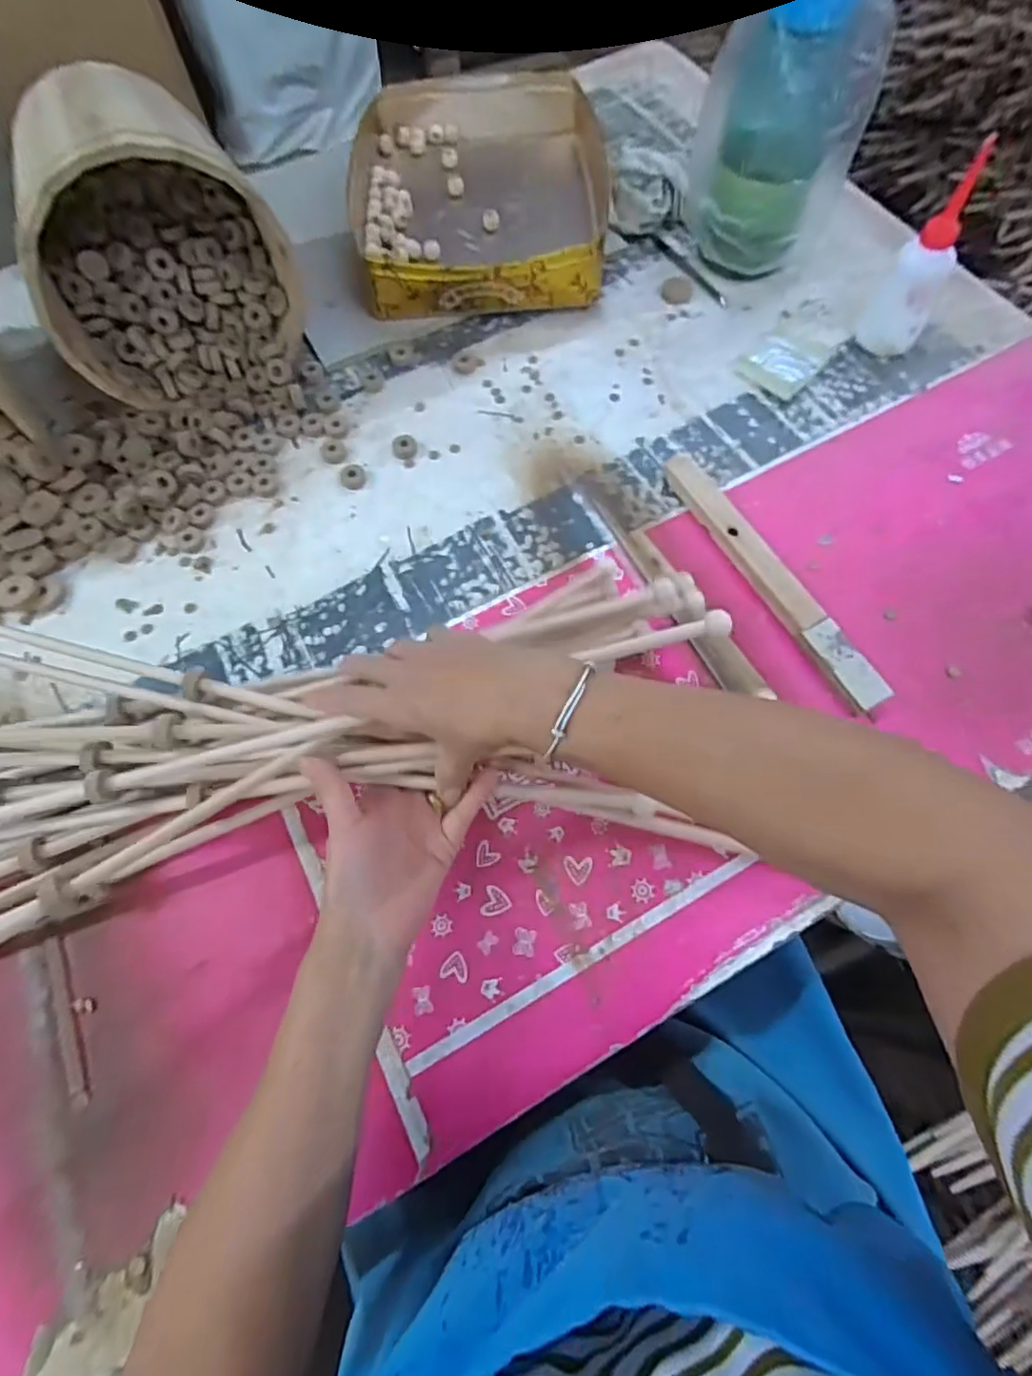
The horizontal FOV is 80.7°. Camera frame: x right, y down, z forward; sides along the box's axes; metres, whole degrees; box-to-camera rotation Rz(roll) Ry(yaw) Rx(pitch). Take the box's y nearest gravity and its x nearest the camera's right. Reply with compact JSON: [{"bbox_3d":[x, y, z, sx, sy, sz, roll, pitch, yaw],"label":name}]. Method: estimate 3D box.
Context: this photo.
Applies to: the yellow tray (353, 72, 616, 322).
[{"bbox_3d":[-0.039,-0.602,0.747,0.296,0.078,0.385,-6,66,0],"label":"yellow tray"}]

